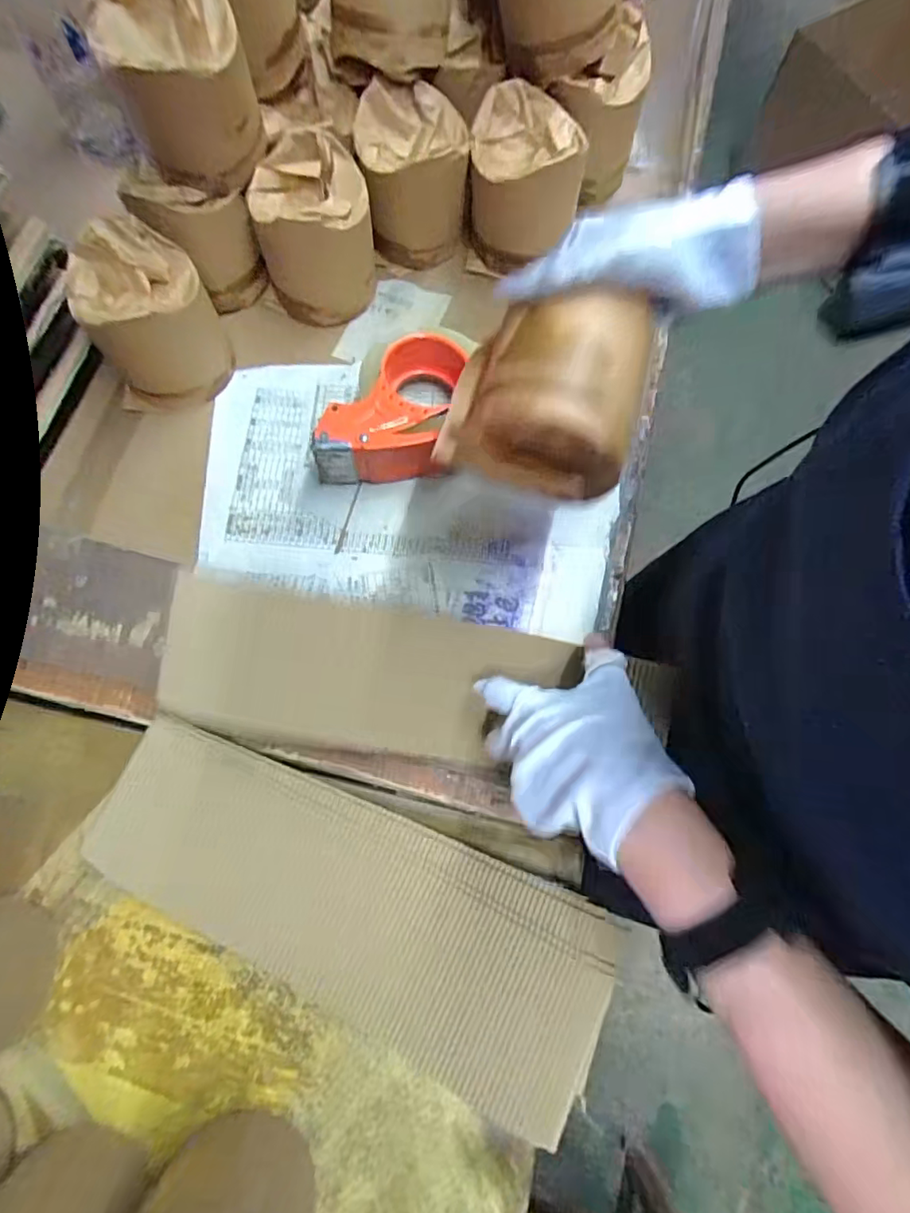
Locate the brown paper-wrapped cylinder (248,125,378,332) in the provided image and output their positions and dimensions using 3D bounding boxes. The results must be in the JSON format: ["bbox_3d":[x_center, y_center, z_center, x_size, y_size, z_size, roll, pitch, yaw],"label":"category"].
[{"bbox_3d":[-0.129,-0.350,0.522,0.100,0.107,0.105,-8,76,-2],"label":"brown paper-wrapped cylinder"}]

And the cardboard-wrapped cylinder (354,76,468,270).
[{"bbox_3d":[-0.039,-0.414,0.539,0.094,0.112,0.101,-5,76,-2],"label":"cardboard-wrapped cylinder"}]

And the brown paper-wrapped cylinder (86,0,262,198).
[{"bbox_3d":[-0.209,-0.408,0.434,0.095,0.116,0.103,-16,78,-5],"label":"brown paper-wrapped cylinder"}]

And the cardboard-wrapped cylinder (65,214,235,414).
[{"bbox_3d":[-0.266,-0.248,0.487,0.113,0.105,0.101,-33,78,-8],"label":"cardboard-wrapped cylinder"}]

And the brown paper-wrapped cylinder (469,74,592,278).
[{"bbox_3d":[0.063,-0.405,0.537,0.098,0.113,0.098,1,76,0],"label":"brown paper-wrapped cylinder"}]

